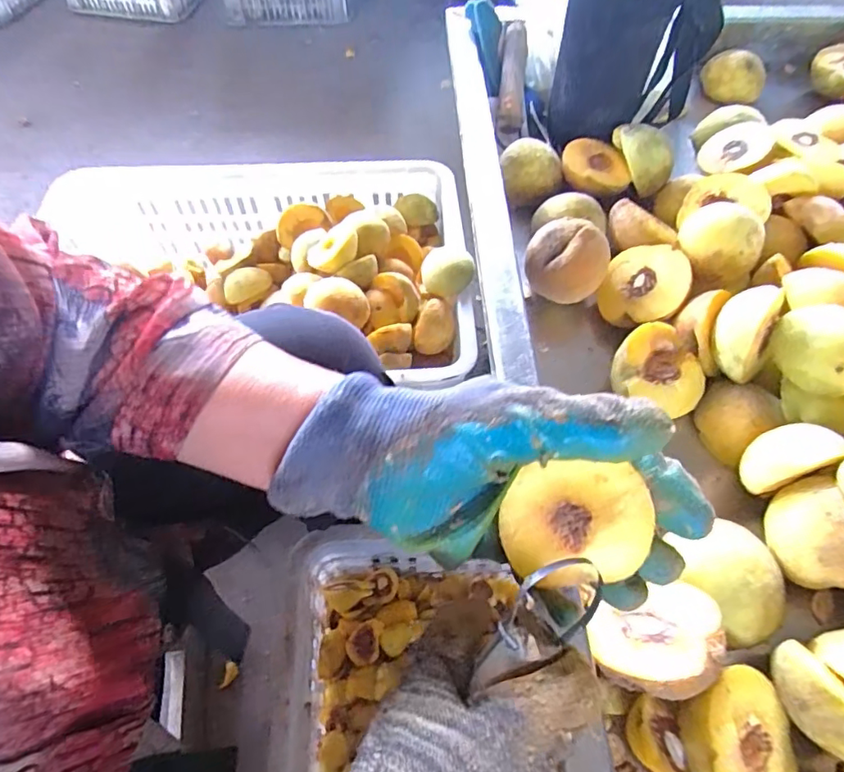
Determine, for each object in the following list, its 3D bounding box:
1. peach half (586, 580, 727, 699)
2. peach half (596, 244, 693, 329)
[{"bbox_3d":[0.122,0.136,0.275,0.059,0.032,0.061,-11,16,26],"label":"peach half"},{"bbox_3d":[0.174,-0.072,0.414,0.065,0.032,0.065,14,78,36],"label":"peach half"}]

